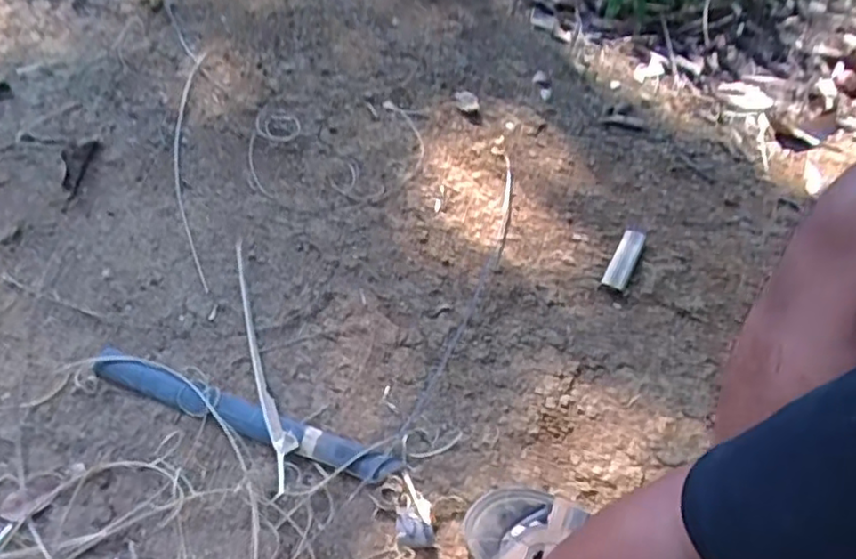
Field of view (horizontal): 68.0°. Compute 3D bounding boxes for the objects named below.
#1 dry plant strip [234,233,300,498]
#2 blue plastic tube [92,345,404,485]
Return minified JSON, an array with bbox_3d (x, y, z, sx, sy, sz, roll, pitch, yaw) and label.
[{"bbox_3d":[-0.196,0.082,0.752,0.033,0.031,0.349,-16,56,-9],"label":"dry plant strip"},{"bbox_3d":[-0.215,0.150,0.716,0.381,0.019,0.037,17,57,13],"label":"blue plastic tube"}]

